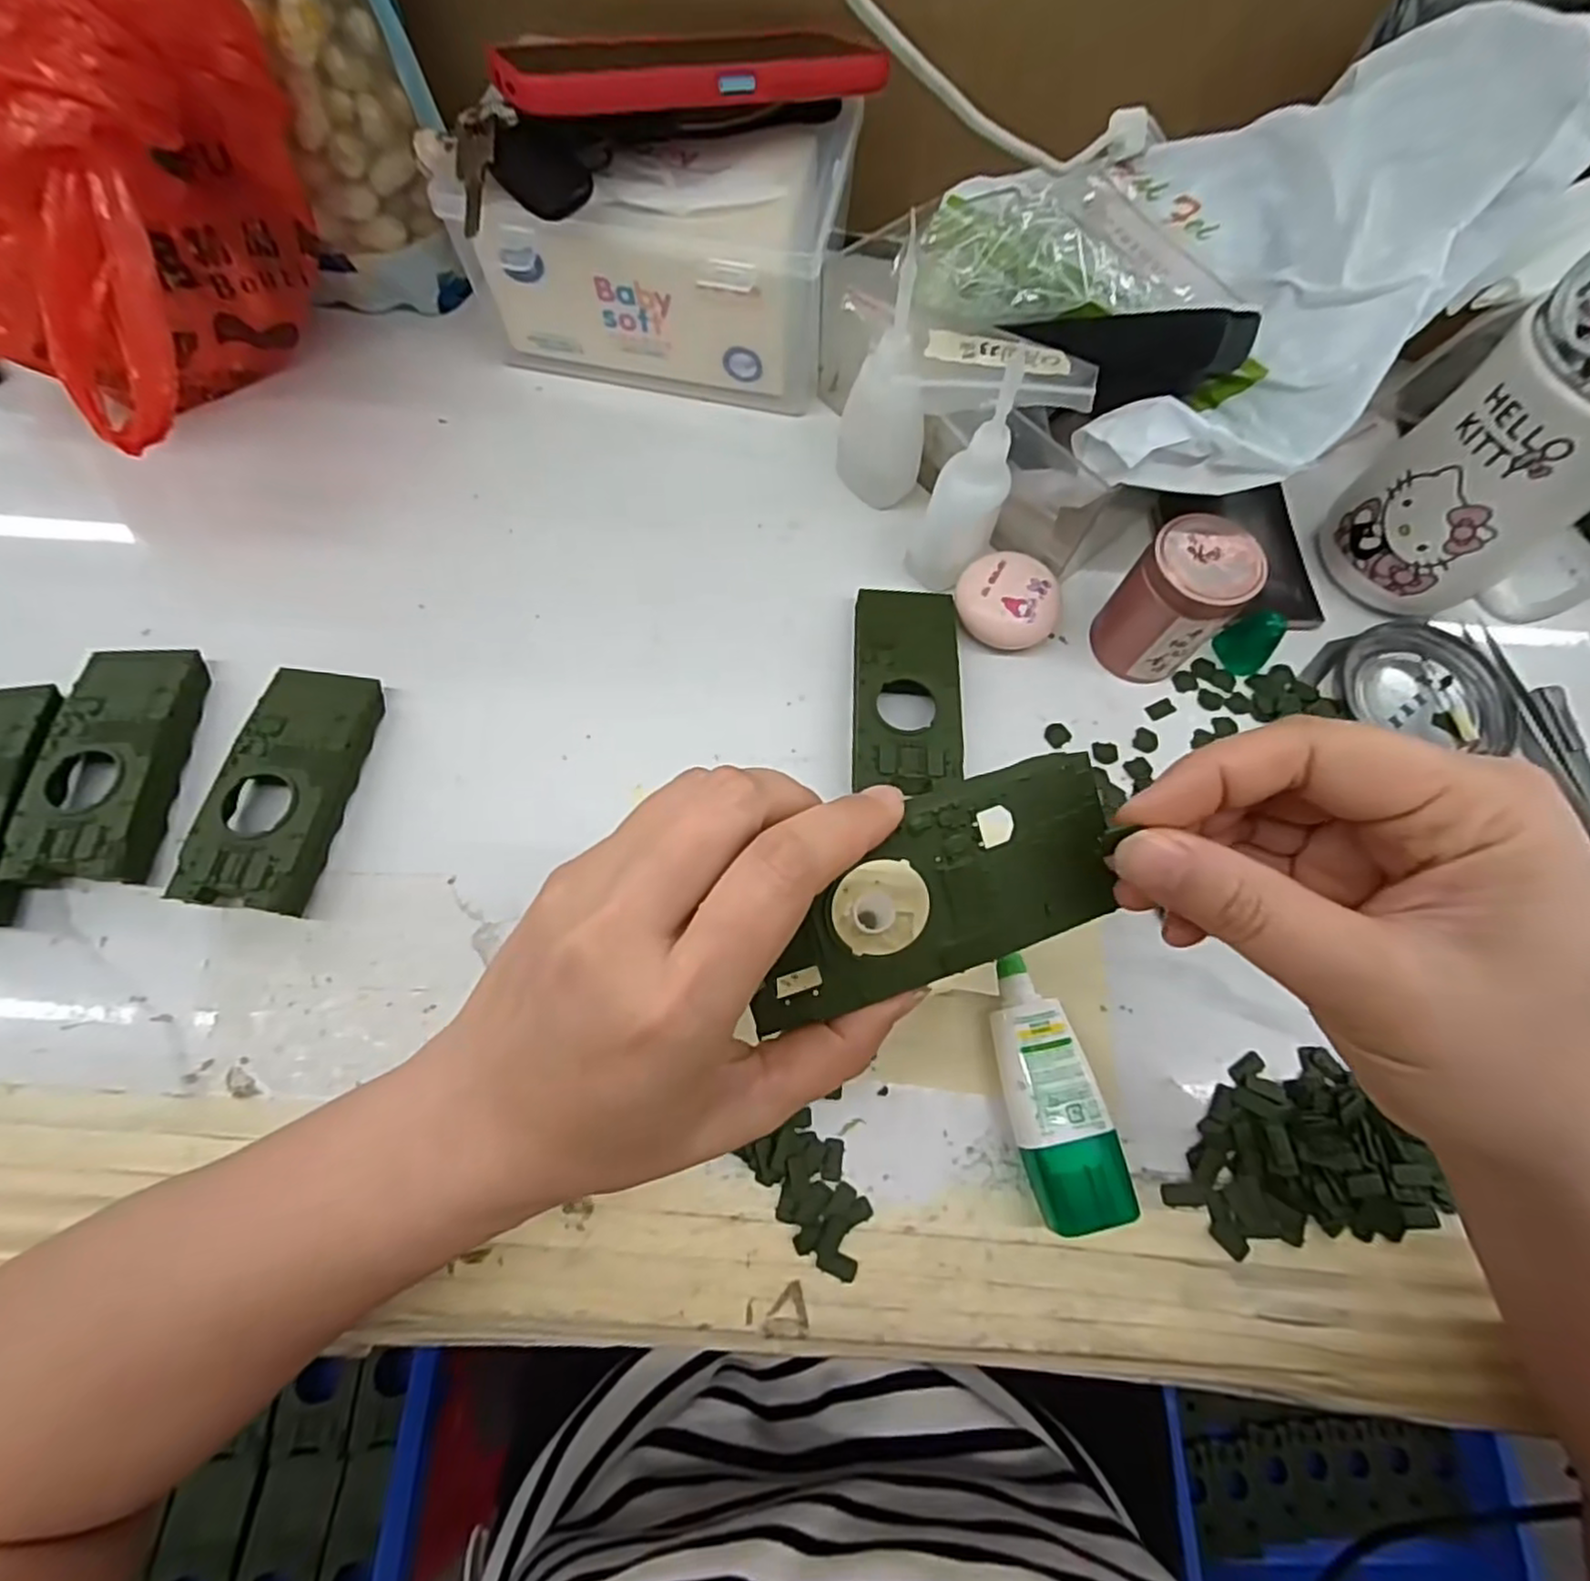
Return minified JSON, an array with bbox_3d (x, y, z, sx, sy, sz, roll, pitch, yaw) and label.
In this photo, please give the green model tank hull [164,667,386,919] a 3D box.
[{"bbox_3d":[-0.211,-0.002,0.298,0.045,0.020,0.103,8,69,1],"label":"green model tank hull"}]

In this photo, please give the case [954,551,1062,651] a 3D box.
[{"bbox_3d":[0.099,-0.087,0.338,0.048,0.026,0.040,26,70,8],"label":"case"}]

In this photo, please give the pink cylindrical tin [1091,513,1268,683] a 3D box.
[{"bbox_3d":[0.165,-0.081,0.316,0.040,0.068,0.045,-39,75,-15],"label":"pink cylindrical tin"}]

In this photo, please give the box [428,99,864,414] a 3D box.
[{"bbox_3d":[-0.066,-0.273,0.372,0.177,0.091,0.106,12,69,2],"label":"box"}]

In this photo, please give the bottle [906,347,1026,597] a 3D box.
[{"bbox_3d":[0.076,-0.137,0.303,0.034,0.090,0.037,21,69,6],"label":"bottle"}]

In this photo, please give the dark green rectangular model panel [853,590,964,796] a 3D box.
[{"bbox_3d":[0.050,-0.046,0.321,0.046,0.014,0.104,4,69,-1],"label":"dark green rectangular model panel"}]

